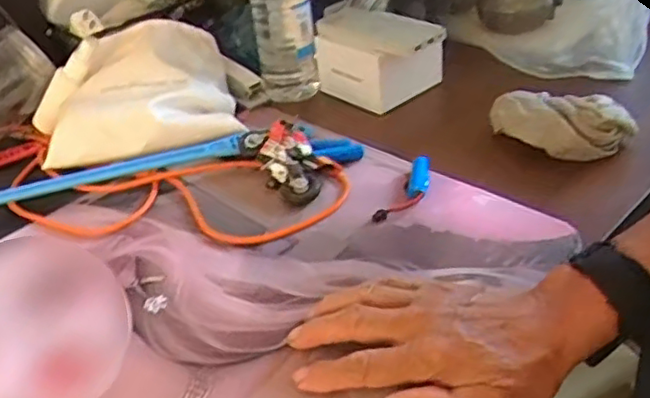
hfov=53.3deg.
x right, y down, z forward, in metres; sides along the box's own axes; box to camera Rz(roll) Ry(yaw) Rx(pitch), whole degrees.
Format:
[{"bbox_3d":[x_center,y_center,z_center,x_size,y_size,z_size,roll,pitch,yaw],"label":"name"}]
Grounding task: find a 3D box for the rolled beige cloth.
[{"bbox_3d":[0.218,-0.069,0.610,0.124,0.050,0.056,17,42,30],"label":"rolled beige cloth"}]

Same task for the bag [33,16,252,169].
[{"bbox_3d":[-0.206,-0.118,0.688,0.208,0.079,0.161,-14,36,-10],"label":"bag"}]

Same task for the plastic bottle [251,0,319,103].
[{"bbox_3d":[-0.049,-0.219,0.718,0.067,0.217,0.081,-8,35,-2],"label":"plastic bottle"}]

